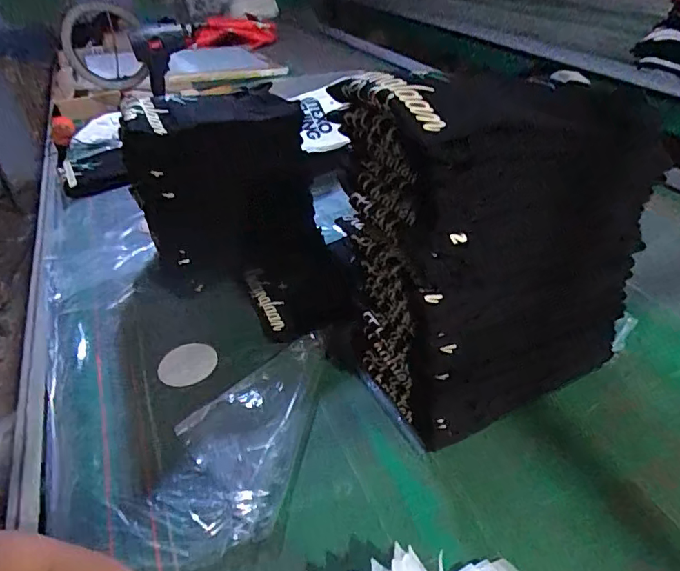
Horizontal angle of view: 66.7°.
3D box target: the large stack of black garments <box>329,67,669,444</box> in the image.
[{"bbox_3d":[0.164,-0.052,0.617,0.262,0.395,0.233,-19,38,-18],"label":"large stack of black garments"}]

